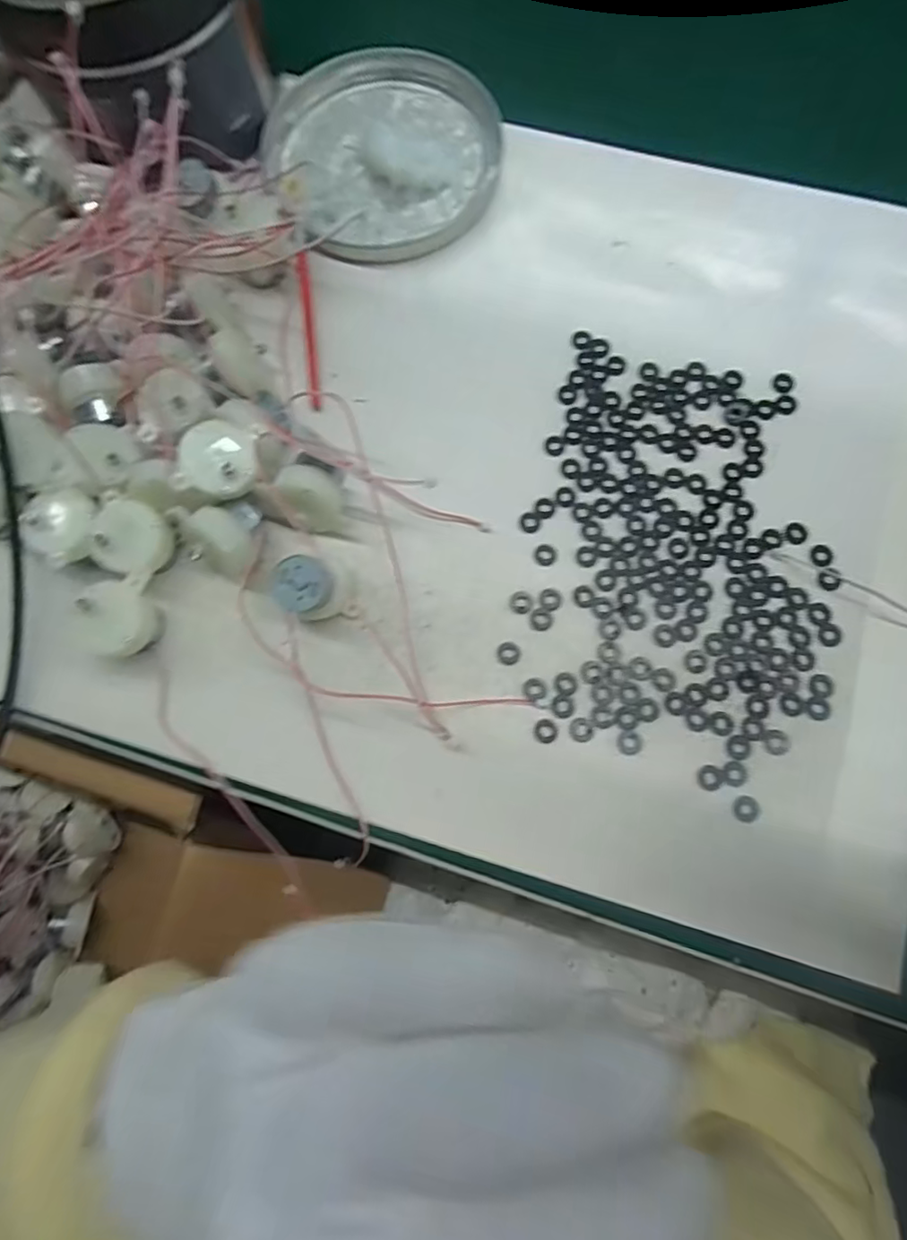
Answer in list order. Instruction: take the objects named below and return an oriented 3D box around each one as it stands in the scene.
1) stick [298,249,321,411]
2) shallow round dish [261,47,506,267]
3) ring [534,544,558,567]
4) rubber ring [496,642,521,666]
[{"bbox_3d":[-0.074,-0.149,0.296,0.005,0.010,0.083,-6,78,0],"label":"stick"},{"bbox_3d":[-0.036,-0.265,0.324,0.124,0.013,0.131,0,78,2],"label":"shallow round dish"},{"bbox_3d":[0.044,-0.031,0.272,0.010,0.004,0.011,0,78,2],"label":"ring"},{"bbox_3d":[0.025,0.015,0.262,0.011,0.004,0.011,0,78,2],"label":"rubber ring"}]

